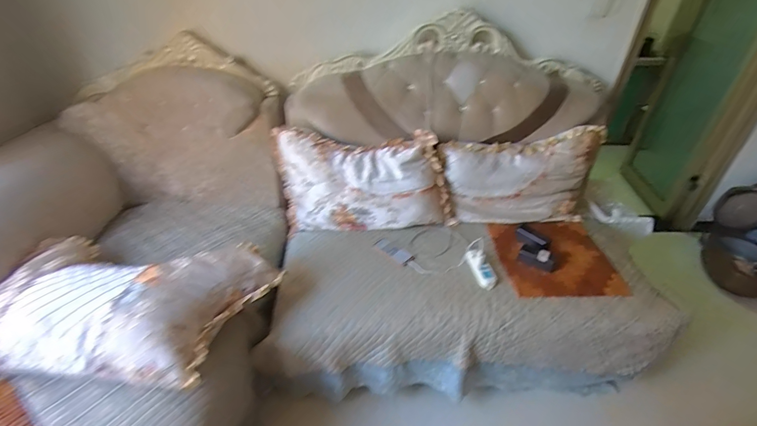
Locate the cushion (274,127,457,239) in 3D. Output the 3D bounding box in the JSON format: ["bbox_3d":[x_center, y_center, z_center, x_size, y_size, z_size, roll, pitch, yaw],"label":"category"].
[{"bbox_3d":[-0.073,-0.148,1.576,0.745,0.438,0.155,-1,8,12],"label":"cushion"}]

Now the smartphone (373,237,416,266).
[{"bbox_3d":[0.061,0.148,1.459,0.082,0.010,0.179,-27,44,-32],"label":"smartphone"}]

